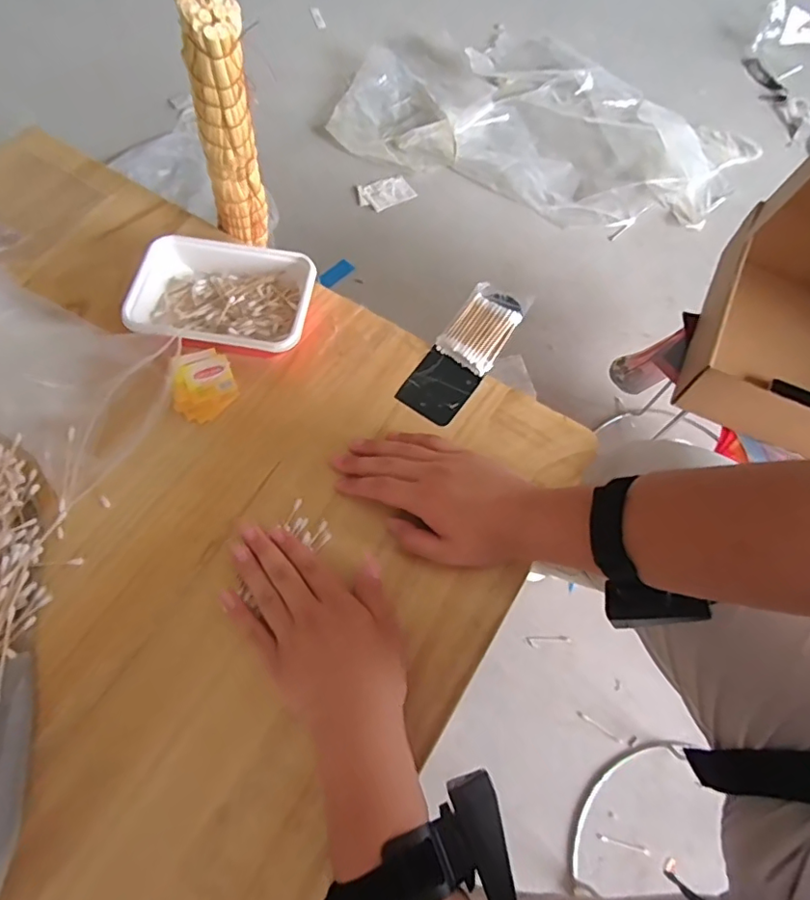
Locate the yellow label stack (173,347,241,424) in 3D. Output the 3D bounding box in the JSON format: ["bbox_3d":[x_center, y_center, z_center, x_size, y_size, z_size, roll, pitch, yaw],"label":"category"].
[{"bbox_3d":[-0.194,-0.061,0.525,0.060,0.031,0.058,-24,69,-11],"label":"yellow label stack"}]

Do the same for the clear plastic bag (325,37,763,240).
[{"bbox_3d":[0.355,-0.856,1.414,1.001,0.127,0.589,22,68,8],"label":"clear plastic bag"}]

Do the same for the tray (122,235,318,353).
[{"bbox_3d":[-0.182,-0.153,0.550,0.178,0.039,0.124,11,66,3],"label":"tray"}]

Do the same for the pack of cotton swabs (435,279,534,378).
[{"bbox_3d":[0.081,-0.128,0.562,0.062,0.018,0.096,34,70,13],"label":"pack of cotton swabs"}]

